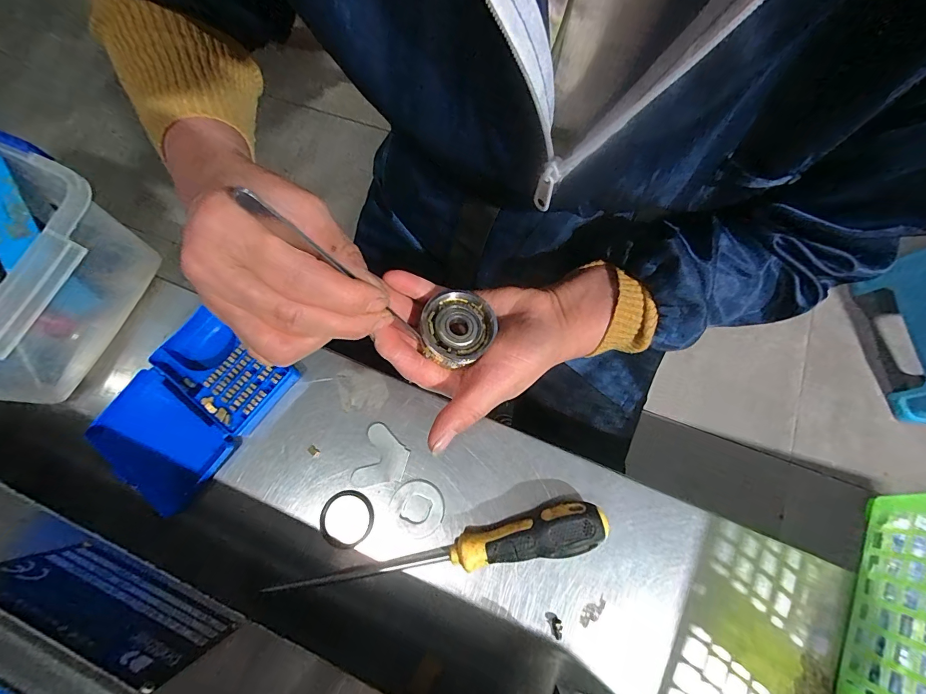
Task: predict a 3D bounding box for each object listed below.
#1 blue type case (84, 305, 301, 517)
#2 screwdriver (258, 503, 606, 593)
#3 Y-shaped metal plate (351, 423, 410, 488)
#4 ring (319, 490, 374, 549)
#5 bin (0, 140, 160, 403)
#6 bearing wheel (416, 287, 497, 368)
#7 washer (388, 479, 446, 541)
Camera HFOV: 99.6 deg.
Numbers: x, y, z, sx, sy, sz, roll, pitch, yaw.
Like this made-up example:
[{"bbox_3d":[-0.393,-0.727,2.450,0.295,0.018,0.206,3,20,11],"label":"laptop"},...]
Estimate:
[{"bbox_3d":[-0.229,0.053,0.319,0.115,0.025,0.157,38,77,12],"label":"blue type case"},{"bbox_3d":[-0.016,0.148,0.283,0.234,0.031,0.031,-10,72,-2],"label":"screwdriver"},{"bbox_3d":[-0.065,0.090,0.314,0.038,0.004,0.049,16,73,6],"label":"Y-shaped metal plate"},{"bbox_3d":[-0.090,0.133,0.301,0.040,0.004,0.042,0,72,1],"label":"ring"},{"bbox_3d":[-0.403,-0.065,0.316,0.255,0.121,0.180,20,74,7],"label":"bin"},{"bbox_3d":[-0.004,-0.012,0.252,0.043,0.011,0.047,18,73,7],"label":"bearing wheel"},{"bbox_3d":[-0.036,0.125,0.303,0.041,0.004,0.041,0,72,1],"label":"washer"}]

